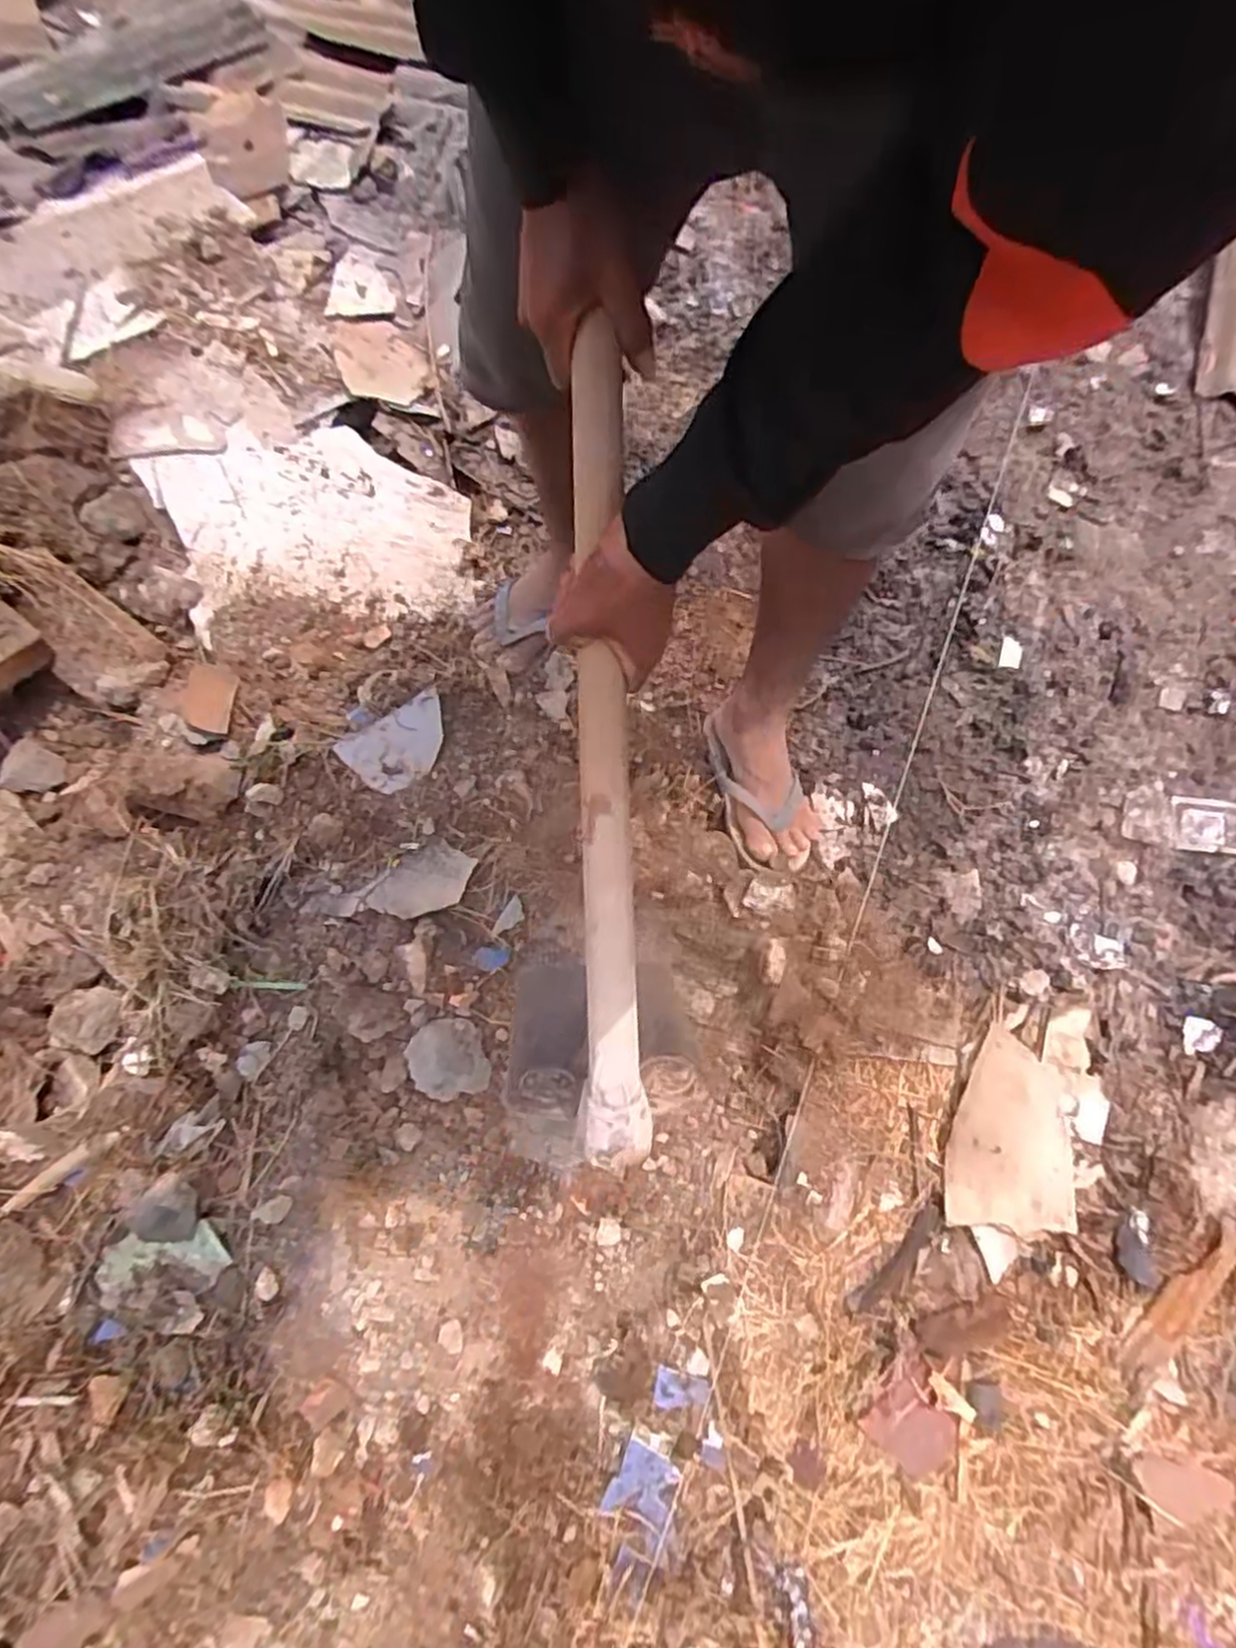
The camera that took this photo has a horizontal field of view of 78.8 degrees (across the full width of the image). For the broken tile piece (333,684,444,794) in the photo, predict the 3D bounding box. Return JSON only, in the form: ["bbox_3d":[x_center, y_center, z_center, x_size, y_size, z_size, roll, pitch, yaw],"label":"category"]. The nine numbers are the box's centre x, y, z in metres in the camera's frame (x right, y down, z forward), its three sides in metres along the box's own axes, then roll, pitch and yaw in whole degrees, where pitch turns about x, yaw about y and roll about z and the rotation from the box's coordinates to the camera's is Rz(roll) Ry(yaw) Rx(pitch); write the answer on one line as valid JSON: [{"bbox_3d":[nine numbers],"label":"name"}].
[{"bbox_3d":[-0.267,-0.093,0.930,0.129,0.106,0.011,-35,54,-16],"label":"broken tile piece"}]

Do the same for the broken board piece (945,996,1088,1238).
[{"bbox_3d":[0.464,0.335,0.873,0.140,0.011,0.256,17,67,6],"label":"broken board piece"}]

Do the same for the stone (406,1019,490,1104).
[{"bbox_3d":[-0.209,0.288,0.922,0.092,0.032,0.097,-12,88,-10],"label":"stone"}]

